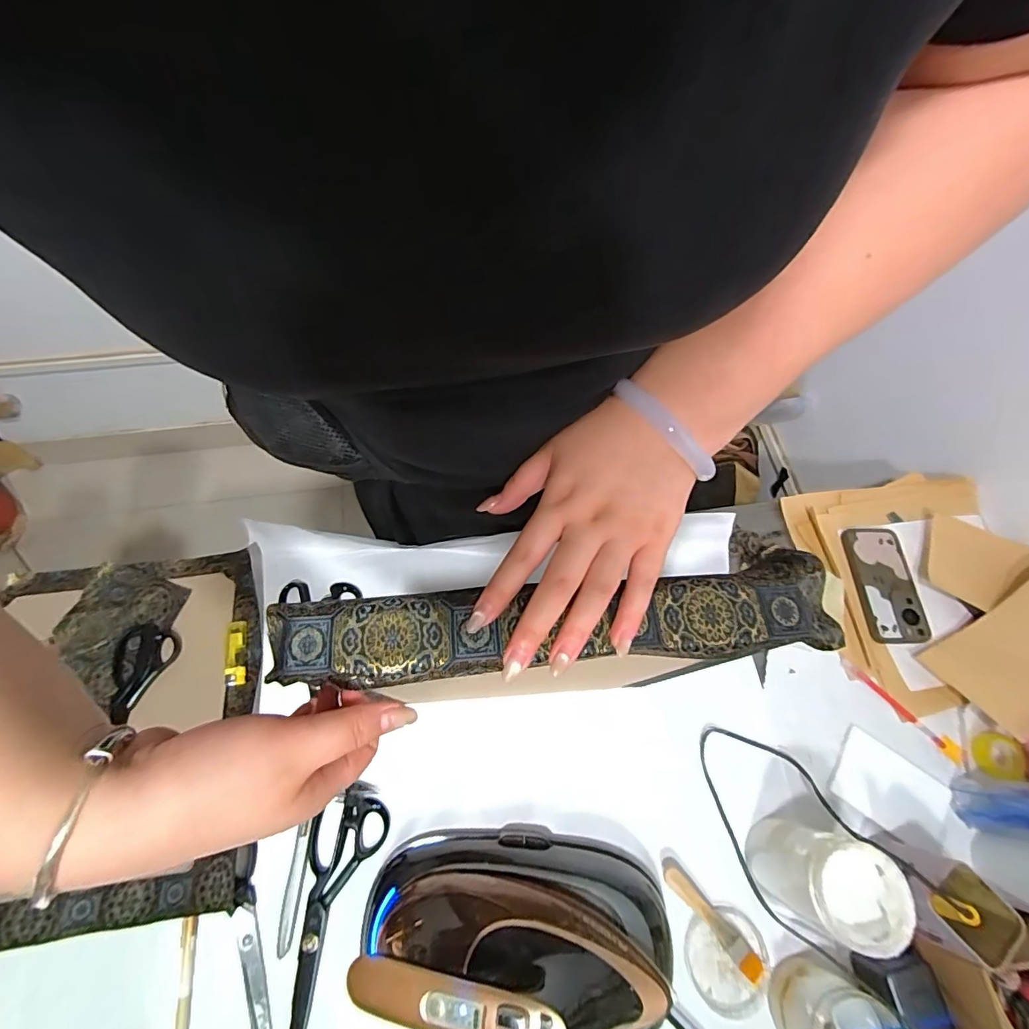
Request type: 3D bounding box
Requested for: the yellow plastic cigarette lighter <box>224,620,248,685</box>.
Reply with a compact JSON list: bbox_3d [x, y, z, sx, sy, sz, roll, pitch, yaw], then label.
[{"bbox_3d":[-0.343,0.170,0.600,0.021,0.010,0.078,-7,67,-6],"label":"yellow plastic cigarette lighter"}]

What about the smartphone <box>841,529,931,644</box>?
[{"bbox_3d":[0.510,0.095,0.673,0.072,0.012,0.160,-5,66,13],"label":"smartphone"}]

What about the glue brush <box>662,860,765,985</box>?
[{"bbox_3d":[0.205,0.424,0.510,0.022,0.016,0.135,-40,86,-18],"label":"glue brush"}]

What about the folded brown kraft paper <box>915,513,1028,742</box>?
[{"bbox_3d":[0.626,0.132,0.618,0.158,0.022,0.272,6,61,30],"label":"folded brown kraft paper"}]

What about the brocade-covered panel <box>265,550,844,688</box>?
[{"bbox_3d":[0.031,0.066,0.299,0.341,0.025,0.057,-5,66,-5],"label":"brocade-covered panel"}]

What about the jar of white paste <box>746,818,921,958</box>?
[{"bbox_3d":[0.296,0.358,0.476,0.080,0.132,0.081,1,66,-3],"label":"jar of white paste"}]

